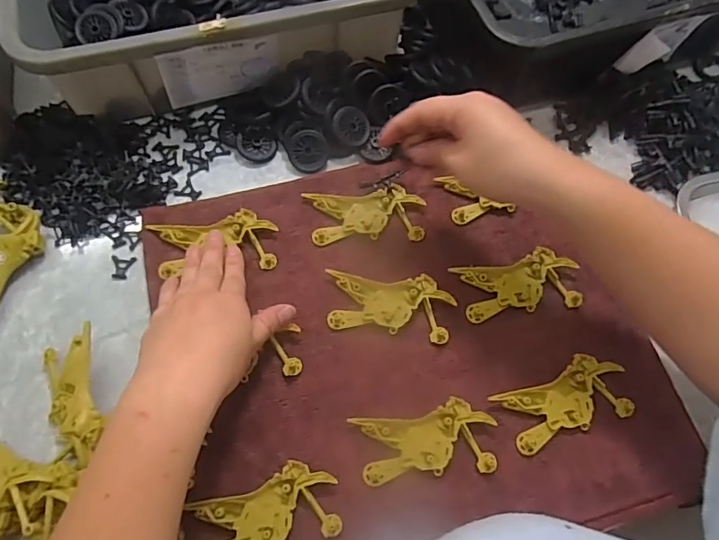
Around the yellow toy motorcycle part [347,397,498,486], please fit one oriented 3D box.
[{"bbox_3d":[0.050,0.127,0.368,0.097,0.010,0.050,-4,67,-4],"label":"yellow toy motorcycle part"}]

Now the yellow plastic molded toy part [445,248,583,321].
[{"bbox_3d":[0.134,0.011,0.417,0.097,0.014,0.050,-8,68,-6],"label":"yellow plastic molded toy part"}]

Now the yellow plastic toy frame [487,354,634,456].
[{"bbox_3d":[0.158,0.100,0.378,0.097,0.011,0.050,-17,69,-9],"label":"yellow plastic toy frame"}]

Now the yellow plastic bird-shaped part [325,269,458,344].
[{"bbox_3d":[0.025,0.028,0.408,0.099,0.011,0.051,8,67,1],"label":"yellow plastic bird-shaped part"}]

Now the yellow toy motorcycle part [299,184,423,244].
[{"bbox_3d":[0.007,-0.050,0.441,0.098,0.009,0.052,-2,67,-3],"label":"yellow toy motorcycle part"}]

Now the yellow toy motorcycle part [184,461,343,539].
[{"bbox_3d":[-0.065,0.171,0.347,0.097,0.010,0.051,-14,68,-8],"label":"yellow toy motorcycle part"}]

